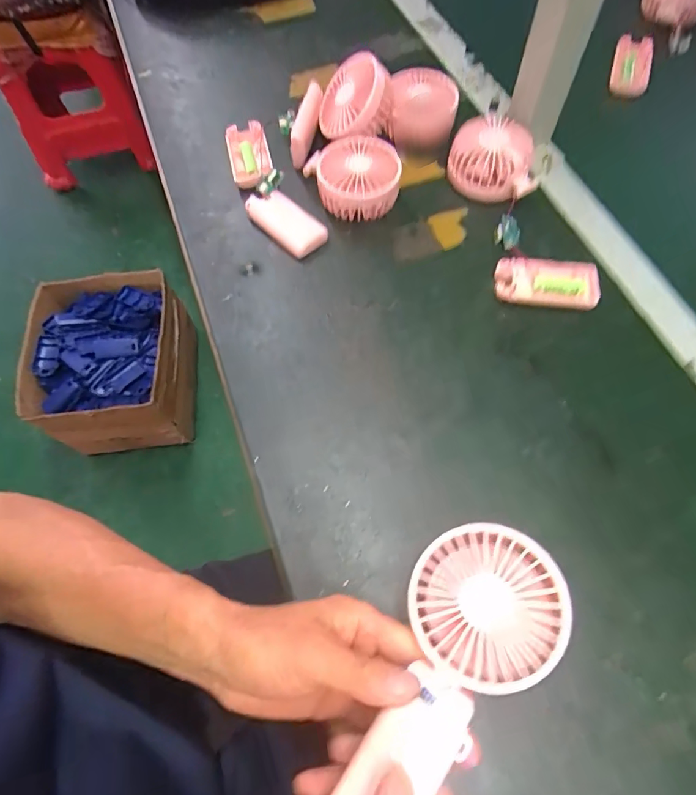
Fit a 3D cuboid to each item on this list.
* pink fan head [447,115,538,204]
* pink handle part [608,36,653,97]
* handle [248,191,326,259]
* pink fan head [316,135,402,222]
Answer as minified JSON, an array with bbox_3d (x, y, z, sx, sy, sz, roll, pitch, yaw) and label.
[{"bbox_3d":[0.158,-0.263,0.513,0.090,0.050,0.088,6,64,4],"label":"pink fan head"},{"bbox_3d":[0.382,-0.446,0.627,0.048,0.022,0.099,18,66,10],"label":"pink handle part"},{"bbox_3d":[-0.066,-0.185,0.491,0.042,0.027,0.091,-39,69,-16],"label":"handle"},{"bbox_3d":[0.010,-0.230,0.499,0.089,0.047,0.087,-5,64,-1],"label":"pink fan head"}]

